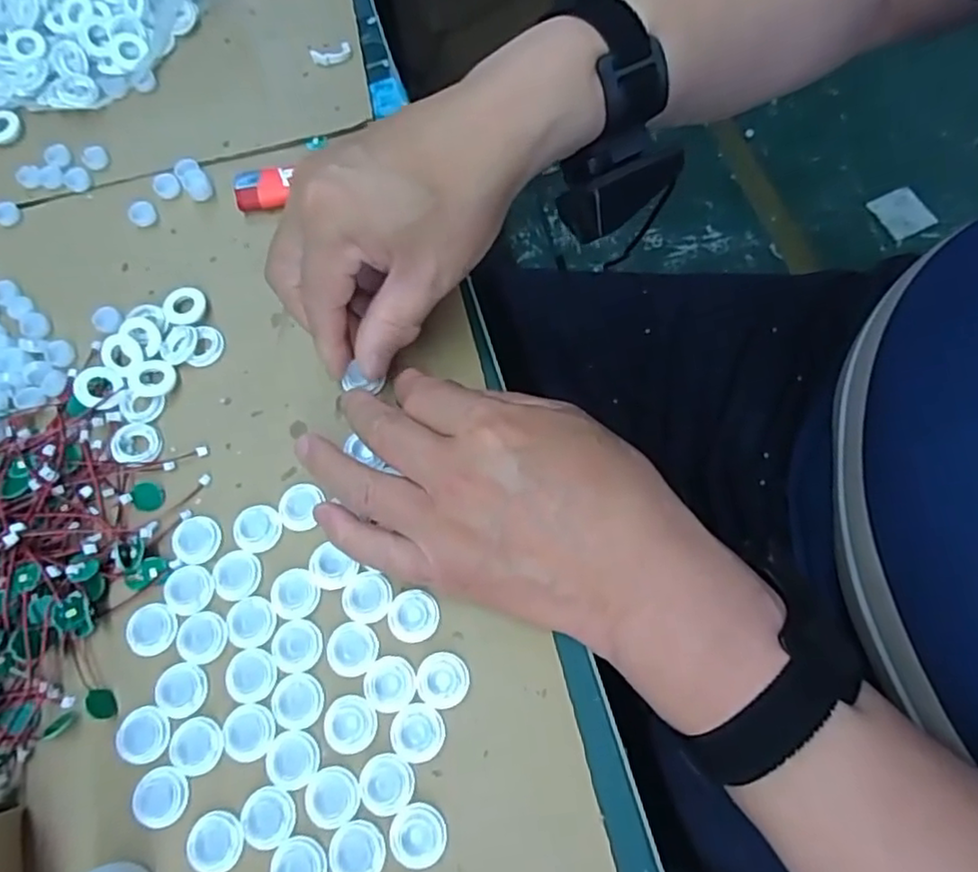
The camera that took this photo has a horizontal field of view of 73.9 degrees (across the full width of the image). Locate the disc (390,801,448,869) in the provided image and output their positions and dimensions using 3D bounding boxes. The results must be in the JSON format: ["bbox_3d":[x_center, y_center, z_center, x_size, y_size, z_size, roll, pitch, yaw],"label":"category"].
[{"bbox_3d":[-0.029,0.163,0.265,0.023,0.004,0.022,-1,70,2],"label":"disc"}]

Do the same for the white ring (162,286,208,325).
[{"bbox_3d":[-0.167,-0.071,0.357,0.022,0.006,0.024,-1,70,2],"label":"white ring"}]

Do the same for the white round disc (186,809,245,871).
[{"bbox_3d":[-0.114,0.168,0.268,0.024,0.004,0.022,-1,70,2],"label":"white round disc"}]

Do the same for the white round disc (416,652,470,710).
[{"bbox_3d":[-0.020,0.107,0.285,0.022,0.004,0.023,-1,70,2],"label":"white round disc"}]

